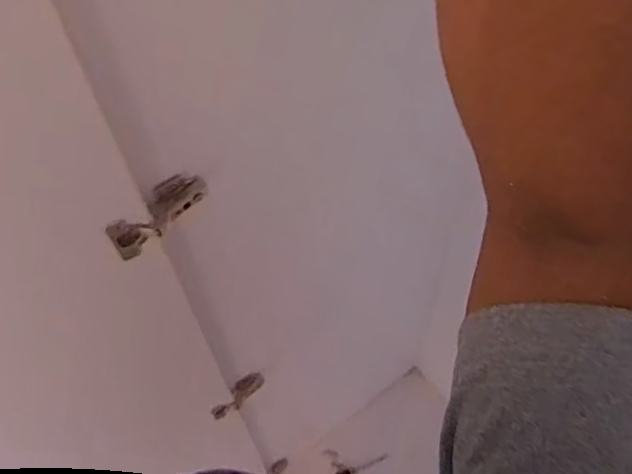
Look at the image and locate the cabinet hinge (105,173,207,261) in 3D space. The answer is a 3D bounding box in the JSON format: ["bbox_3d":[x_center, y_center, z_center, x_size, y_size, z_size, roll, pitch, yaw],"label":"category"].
[{"bbox_3d":[-0.161,-0.024,0.596,0.034,0.047,0.110,37,67,23],"label":"cabinet hinge"}]

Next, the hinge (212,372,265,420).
[{"bbox_3d":[-0.144,0.294,1.075,0.039,0.043,0.112,33,65,21],"label":"hinge"}]

